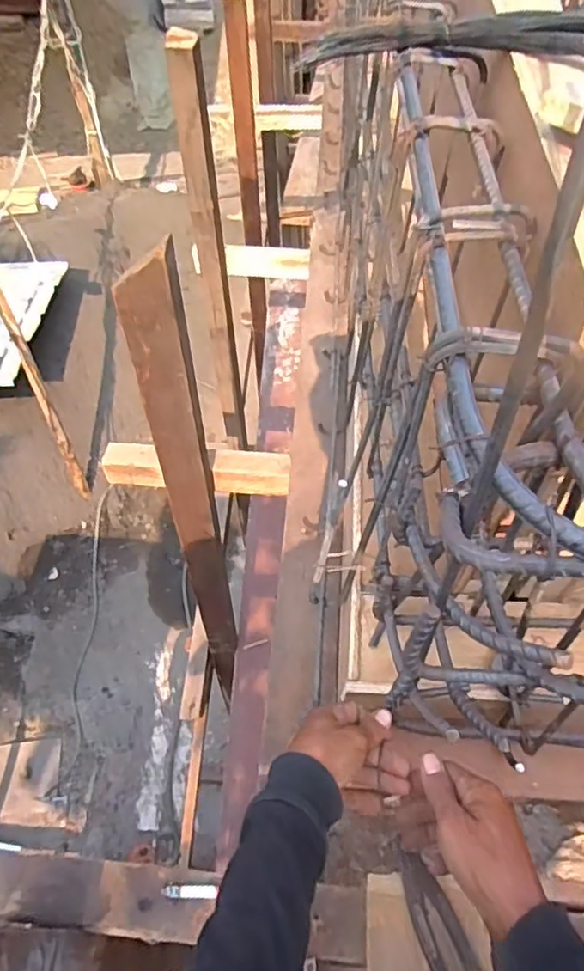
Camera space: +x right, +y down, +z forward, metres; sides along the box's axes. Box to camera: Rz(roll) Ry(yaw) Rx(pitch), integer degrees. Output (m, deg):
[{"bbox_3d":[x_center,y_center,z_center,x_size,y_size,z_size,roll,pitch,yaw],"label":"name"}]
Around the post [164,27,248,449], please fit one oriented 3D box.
[{"bbox_3d":[-0.178,-0.450,1.432,0.068,1.011,0.083,-10,56,-6],"label":"post"}]

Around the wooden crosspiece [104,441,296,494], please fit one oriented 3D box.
[{"bbox_3d":[-0.168,-0.026,1.084,0.333,0.075,0.060,3,55,2],"label":"wooden crosspiece"}]

